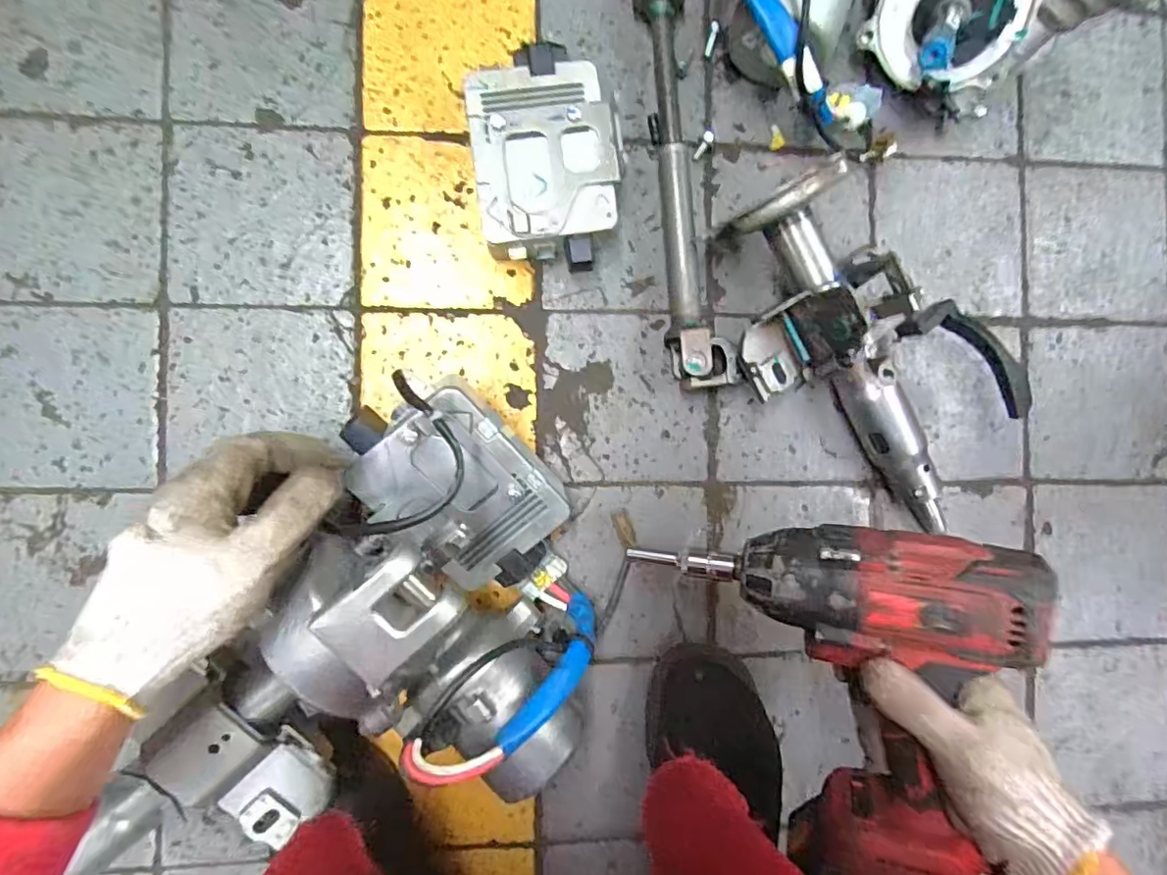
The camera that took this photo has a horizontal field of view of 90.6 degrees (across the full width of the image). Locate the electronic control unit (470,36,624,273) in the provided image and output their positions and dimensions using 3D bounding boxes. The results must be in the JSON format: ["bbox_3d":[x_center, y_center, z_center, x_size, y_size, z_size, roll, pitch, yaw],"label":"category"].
[{"bbox_3d":[-0.031,-0.221,0.473,0.114,0.060,0.169,-6,88,-6],"label":"electronic control unit"}]

